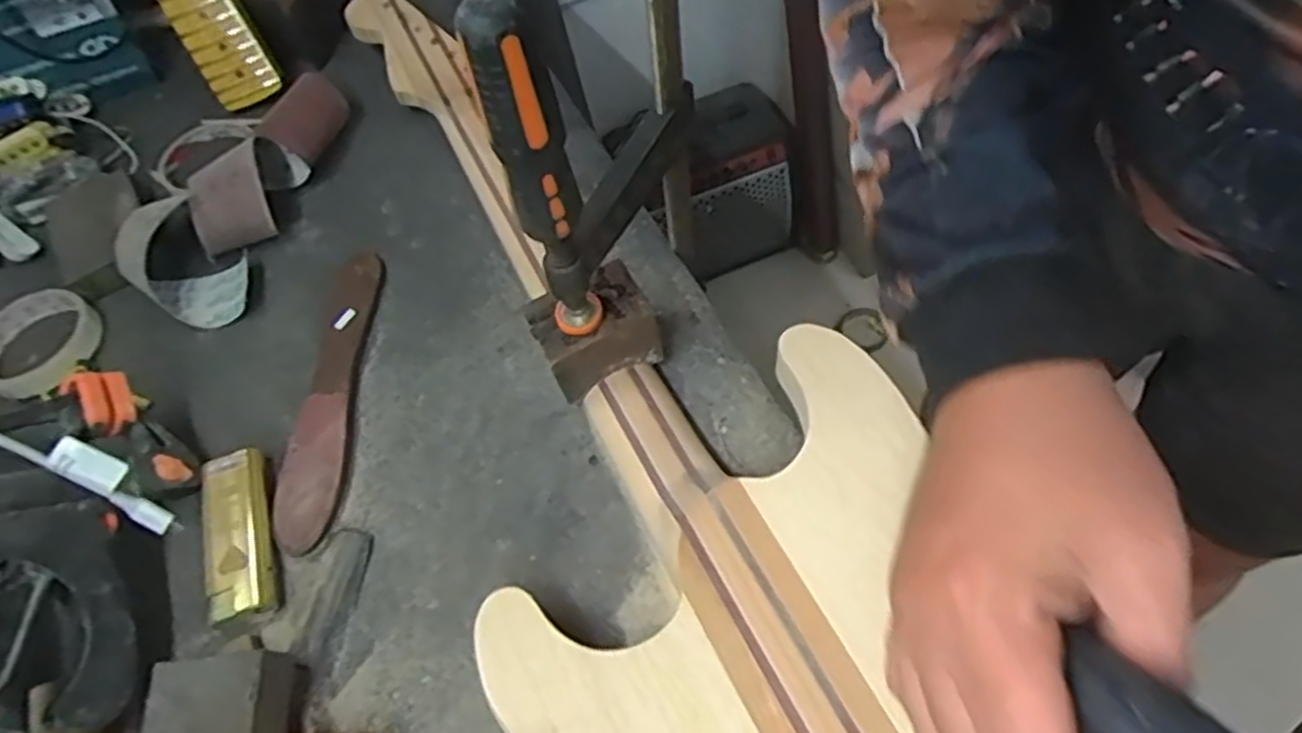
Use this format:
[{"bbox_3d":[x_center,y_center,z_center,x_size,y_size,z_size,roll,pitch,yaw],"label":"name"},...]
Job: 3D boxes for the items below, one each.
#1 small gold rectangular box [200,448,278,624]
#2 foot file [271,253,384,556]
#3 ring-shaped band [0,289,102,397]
[{"bbox_3d":[-0.251,0.100,0.478,0.039,0.018,0.103,-21,59,-6],"label":"small gold rectangular box"},{"bbox_3d":[-0.220,0.014,0.535,0.041,0.013,0.221,-4,59,5],"label":"foot file"},{"bbox_3d":[-0.443,-0.019,0.567,0.082,0.026,0.082,37,70,25],"label":"ring-shaped band"}]

